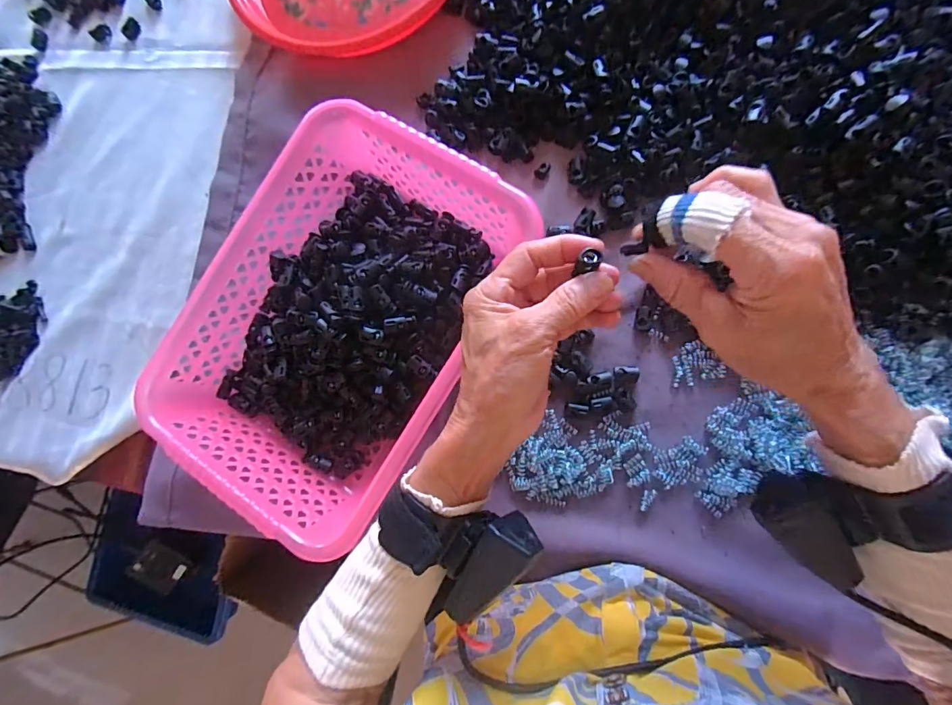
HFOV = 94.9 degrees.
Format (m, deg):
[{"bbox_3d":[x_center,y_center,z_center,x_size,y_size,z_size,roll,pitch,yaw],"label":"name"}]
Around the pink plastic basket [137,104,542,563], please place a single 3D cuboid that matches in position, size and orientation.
[{"bbox_3d":[-0.111,-0.026,0.367,0.212,0.079,0.303,31,90,10],"label":"pink plastic basket"}]

